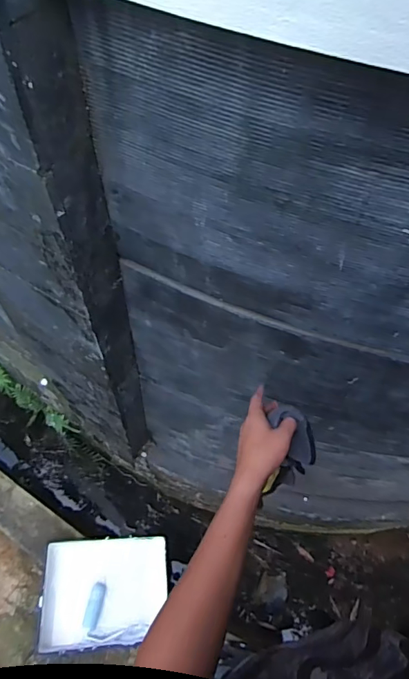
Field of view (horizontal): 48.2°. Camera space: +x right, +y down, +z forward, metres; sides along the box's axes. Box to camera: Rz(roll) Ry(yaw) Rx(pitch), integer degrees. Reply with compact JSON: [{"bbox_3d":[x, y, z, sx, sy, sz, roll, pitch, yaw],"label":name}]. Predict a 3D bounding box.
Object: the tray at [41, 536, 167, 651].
[{"bbox_3d":[-0.284,0.716,1.307,0.348,0.067,0.264,-3,61,-4],"label":"tray"}]

